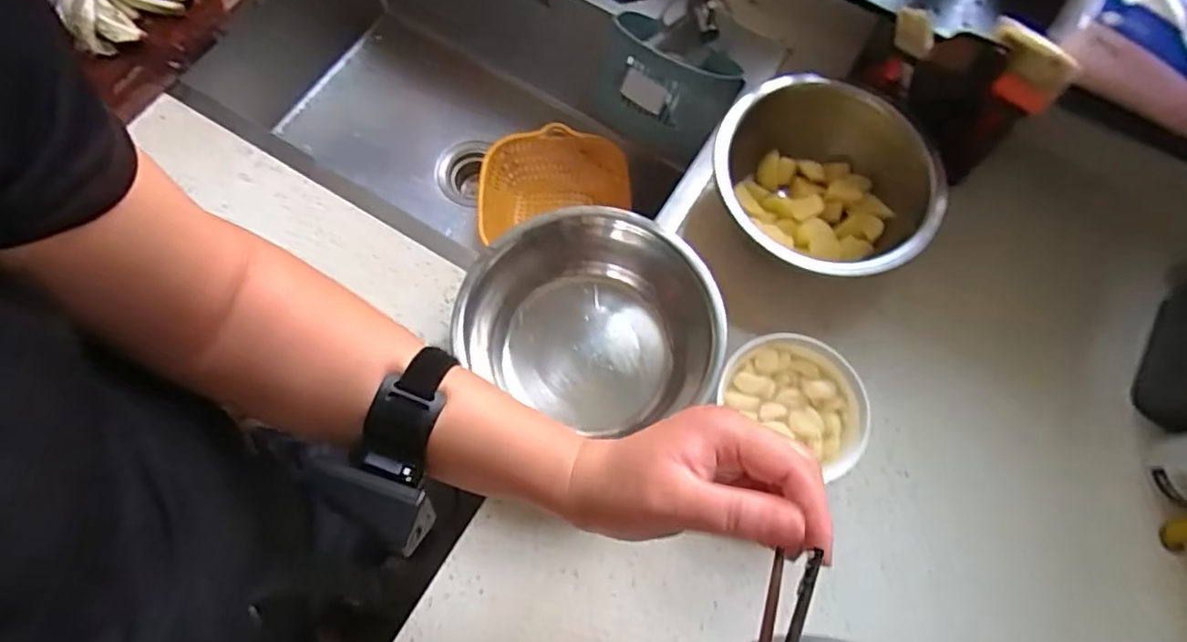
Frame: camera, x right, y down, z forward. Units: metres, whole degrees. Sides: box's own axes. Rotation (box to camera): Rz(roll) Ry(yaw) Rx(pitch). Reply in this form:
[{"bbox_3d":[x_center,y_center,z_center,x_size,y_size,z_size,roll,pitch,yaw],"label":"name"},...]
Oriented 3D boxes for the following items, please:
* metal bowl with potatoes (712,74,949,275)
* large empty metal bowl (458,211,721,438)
[{"bbox_3d":[0.225,-0.124,0.637,0.204,0.109,0.202,0,71,-1],"label":"metal bowl with potatoes"},{"bbox_3d":[0.010,-0.002,0.590,0.221,0.111,0.184,27,73,8],"label":"large empty metal bowl"}]

